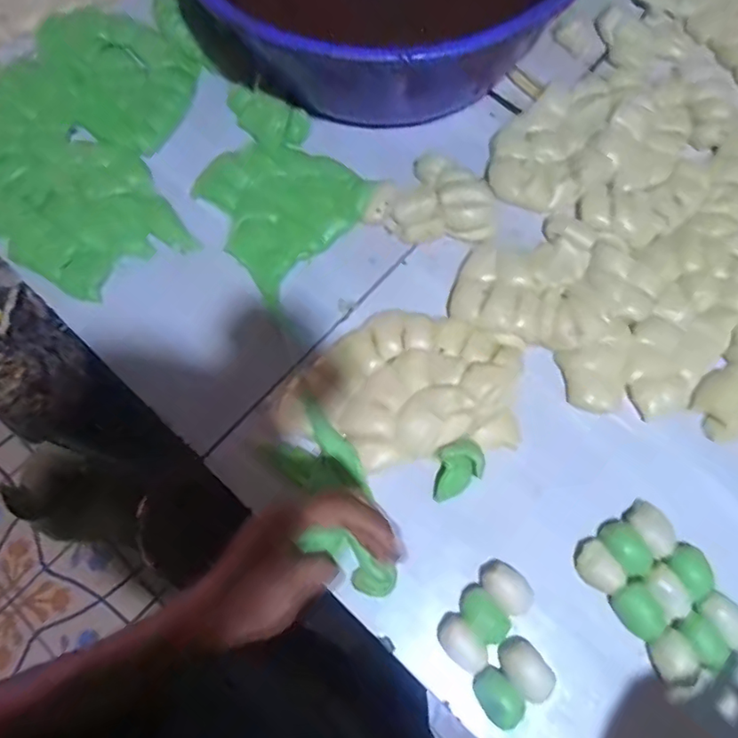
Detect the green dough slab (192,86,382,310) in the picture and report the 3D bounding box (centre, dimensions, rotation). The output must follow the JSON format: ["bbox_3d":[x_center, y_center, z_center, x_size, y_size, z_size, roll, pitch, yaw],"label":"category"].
[{"bbox_3d":[-0.108,-0.194,0.575,0.157,0.015,0.193,-42,77,-9],"label":"green dough slab"}]

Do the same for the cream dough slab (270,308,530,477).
[{"bbox_3d":[0.028,0.014,0.505,0.216,0.018,0.139,-11,74,-1],"label":"cream dough slab"}]

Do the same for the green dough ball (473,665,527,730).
[{"bbox_3d":[0.100,0.256,0.429,0.029,0.023,0.037,-42,77,-9],"label":"green dough ball"}]

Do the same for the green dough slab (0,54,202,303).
[{"bbox_3d":[-0.333,-0.195,0.567,0.298,0.016,0.161,44,80,12],"label":"green dough slab"}]

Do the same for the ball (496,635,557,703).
[{"bbox_3d":[0.124,0.238,0.437,0.032,0.022,0.044,-43,77,-9],"label":"ball"}]

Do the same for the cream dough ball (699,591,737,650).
[{"bbox_3d":[0.284,0.199,0.440,0.026,0.023,0.039,-36,76,-8],"label":"cream dough ball"}]

